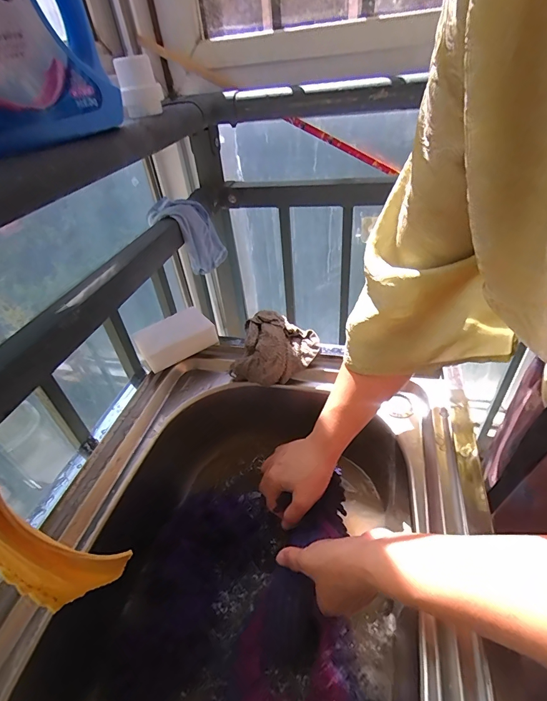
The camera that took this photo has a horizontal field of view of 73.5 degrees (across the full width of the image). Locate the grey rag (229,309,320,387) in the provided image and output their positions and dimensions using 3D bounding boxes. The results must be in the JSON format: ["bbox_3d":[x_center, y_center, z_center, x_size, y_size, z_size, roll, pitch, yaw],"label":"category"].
[{"bbox_3d":[0.004,-0.003,0.508,0.109,0.059,0.097,11,43,21],"label":"grey rag"}]

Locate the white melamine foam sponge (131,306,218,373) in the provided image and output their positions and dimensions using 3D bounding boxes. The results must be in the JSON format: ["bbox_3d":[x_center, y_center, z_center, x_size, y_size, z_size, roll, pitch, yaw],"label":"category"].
[{"bbox_3d":[-0.142,-0.020,0.531,0.107,0.031,0.073,-26,43,-21],"label":"white melamine foam sponge"}]

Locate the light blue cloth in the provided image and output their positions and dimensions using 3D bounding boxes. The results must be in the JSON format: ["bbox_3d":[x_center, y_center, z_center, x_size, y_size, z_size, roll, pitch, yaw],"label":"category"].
[{"bbox_3d":[-0.155,-0.207,0.660,0.104,0.114,0.094,8,42,17],"label":"light blue cloth"}]

